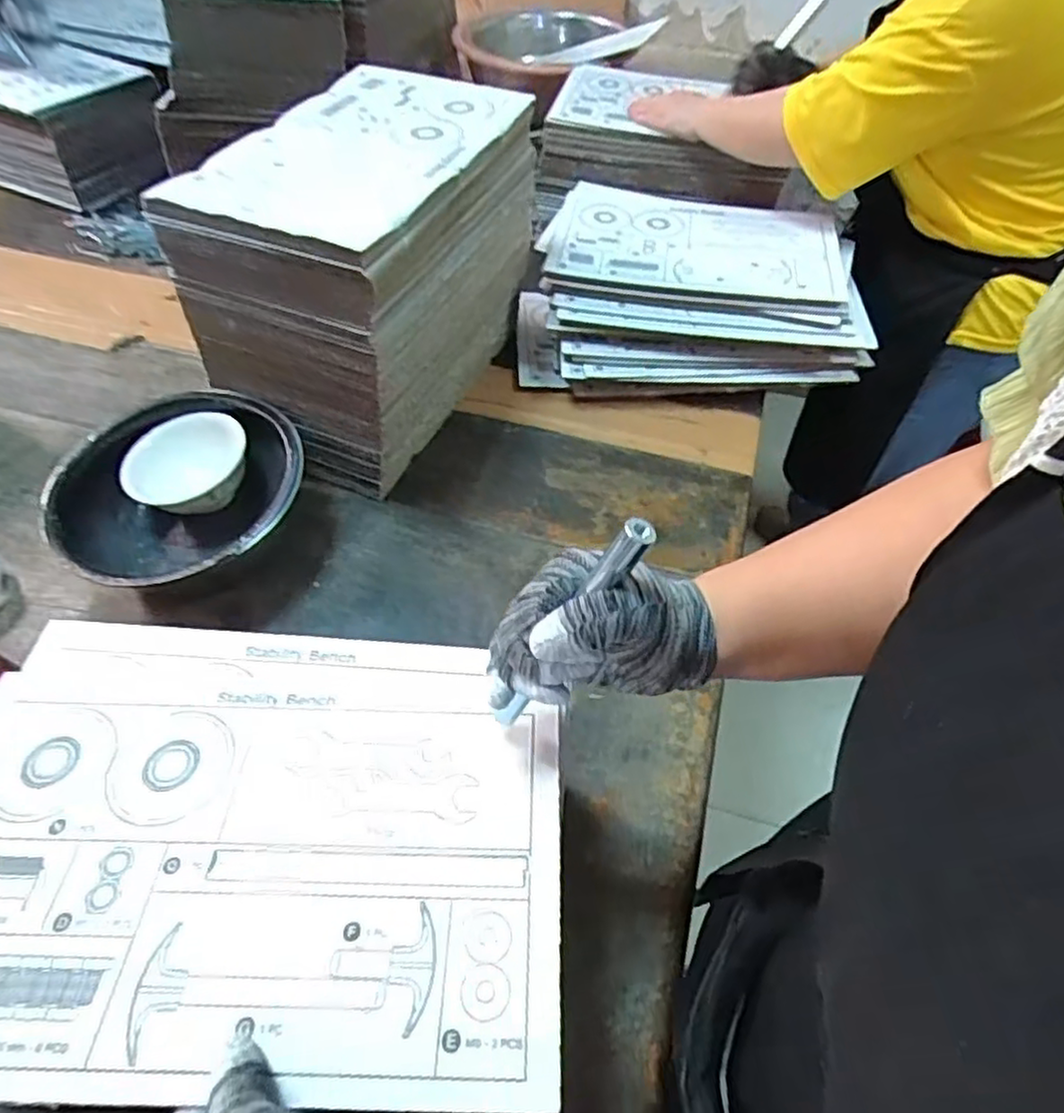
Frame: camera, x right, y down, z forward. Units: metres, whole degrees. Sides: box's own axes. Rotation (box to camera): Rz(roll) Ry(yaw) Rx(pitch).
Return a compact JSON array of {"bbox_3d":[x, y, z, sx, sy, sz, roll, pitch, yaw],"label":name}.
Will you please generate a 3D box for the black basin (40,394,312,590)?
[{"bbox_3d":[-0.358,-0.054,0.732,0.231,0.105,0.236,1,52,-1],"label":"black basin"}]

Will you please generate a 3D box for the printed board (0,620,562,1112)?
[{"bbox_3d":[-0.170,0.150,0.408,0.367,0.006,0.261,1,46,1],"label":"printed board"}]

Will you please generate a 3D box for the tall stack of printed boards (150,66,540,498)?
[{"bbox_3d":[-0.176,-0.310,0.805,0.225,0.297,0.376,19,53,12],"label":"tall stack of printed boards"}]

